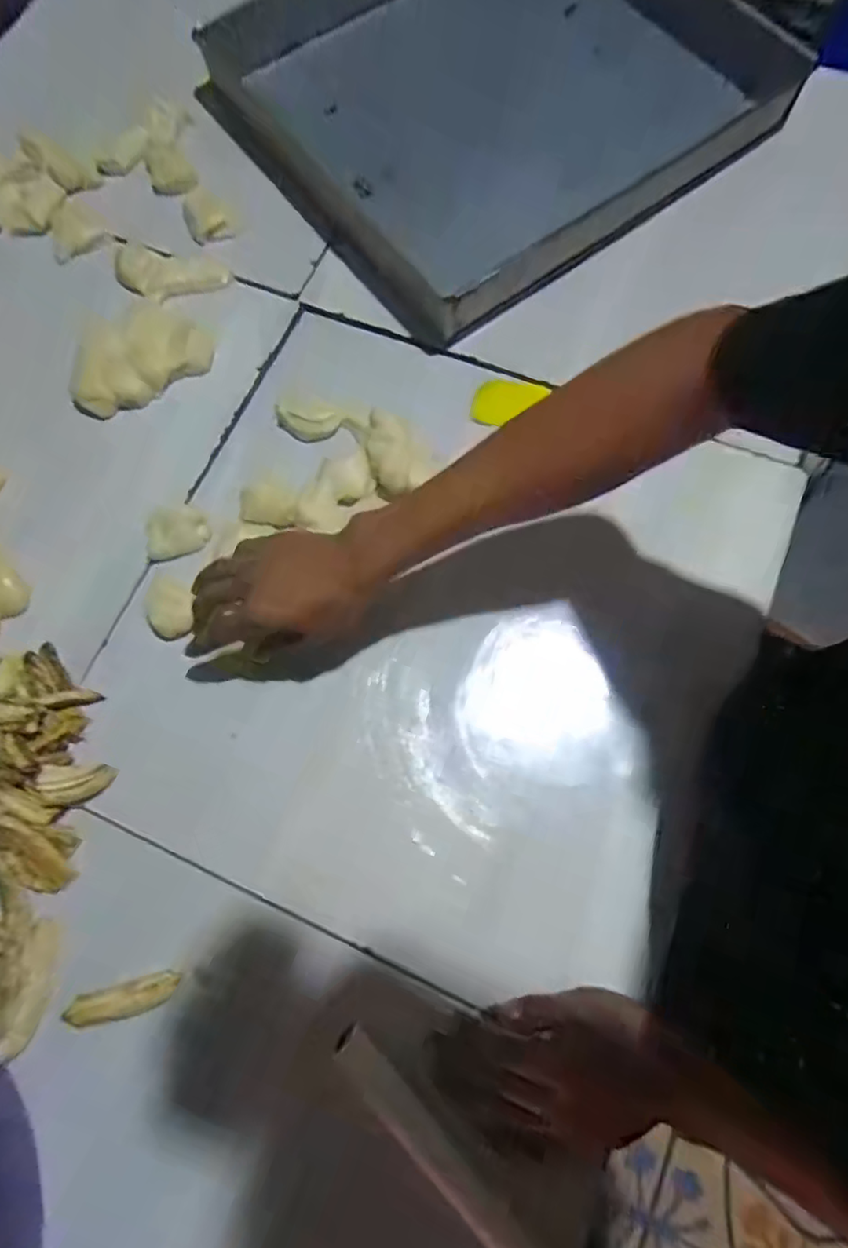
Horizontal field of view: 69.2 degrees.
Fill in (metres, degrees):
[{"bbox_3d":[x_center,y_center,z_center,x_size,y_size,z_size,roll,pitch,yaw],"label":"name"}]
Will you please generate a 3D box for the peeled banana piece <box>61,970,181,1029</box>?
[{"bbox_3d":[-0.211,0.262,0.428,0.079,0.013,0.021,-17,73,0],"label":"peeled banana piece"}]

